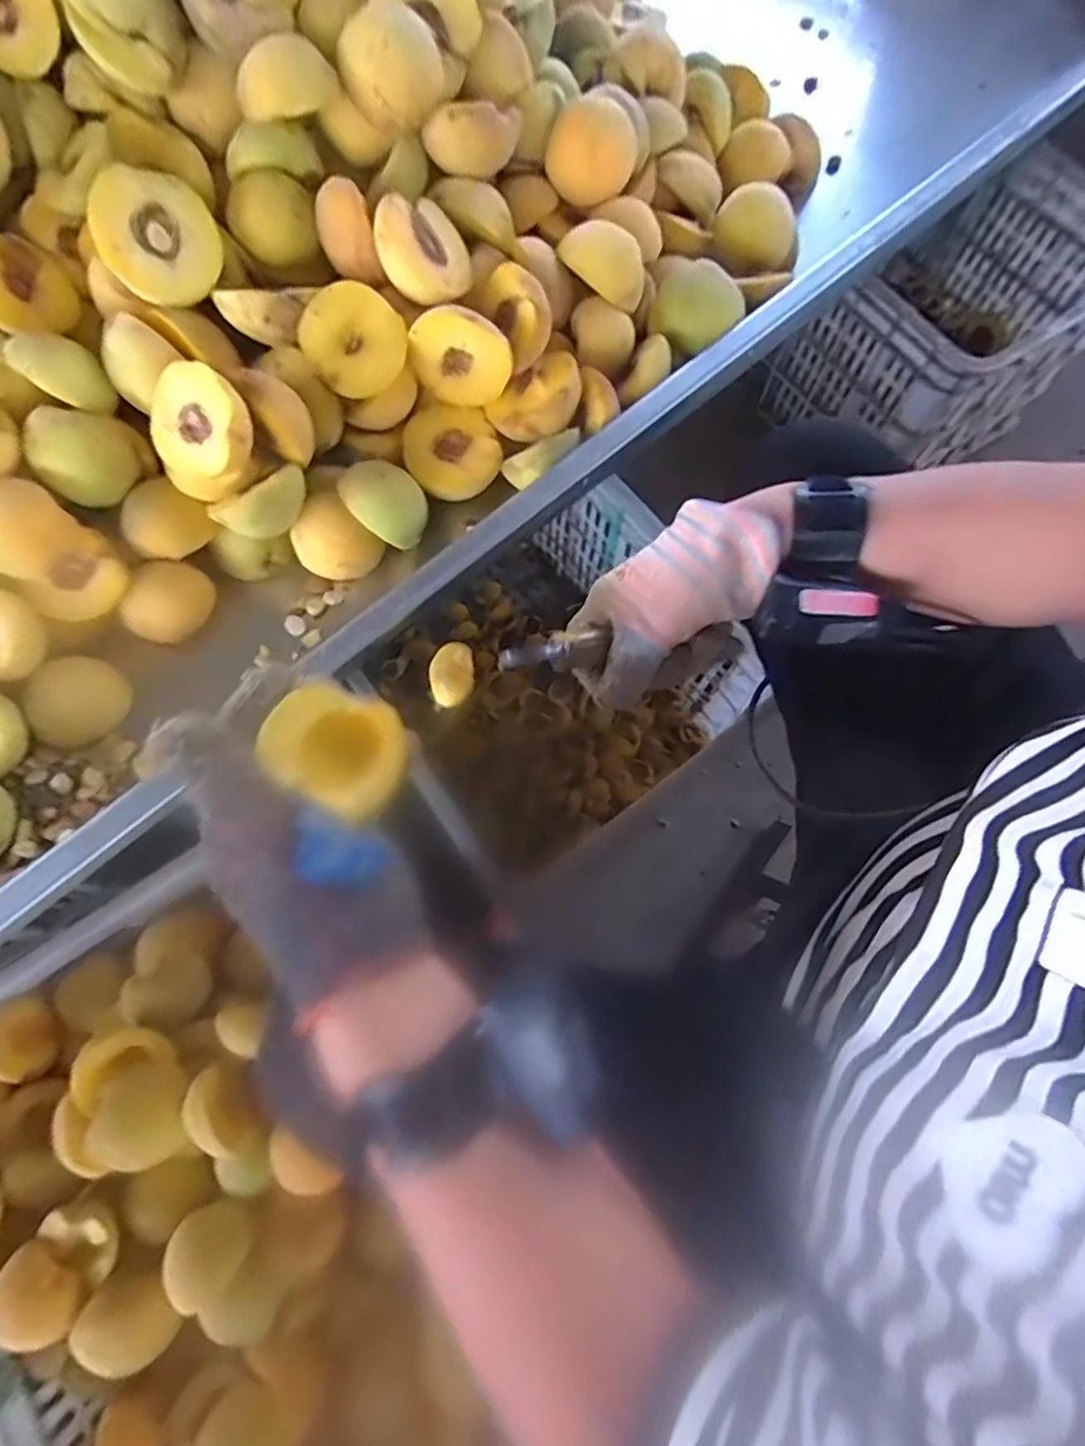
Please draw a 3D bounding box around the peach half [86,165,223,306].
[{"bbox_3d":[-0.251,-0.314,0.406,0.070,0.035,0.071,-35,118,-20],"label":"peach half"}]

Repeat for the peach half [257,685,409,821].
[{"bbox_3d":[-0.096,0.012,0.294,0.059,0.025,0.051,30,66,-17],"label":"peach half"}]

